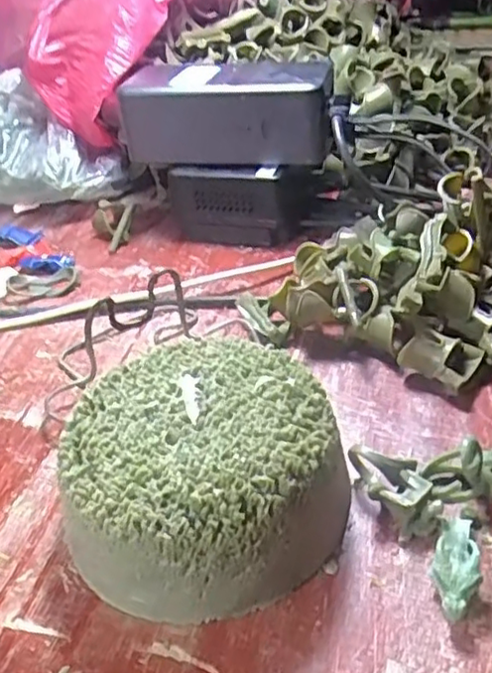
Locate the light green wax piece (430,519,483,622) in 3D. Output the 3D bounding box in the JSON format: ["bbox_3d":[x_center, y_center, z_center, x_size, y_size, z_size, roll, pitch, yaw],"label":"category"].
[{"bbox_3d":[0.072,0.079,0.222,0.015,0.014,0.041,12,40,22],"label":"light green wax piece"}]

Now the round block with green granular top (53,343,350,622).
[{"bbox_3d":[-0.015,0.049,0.247,0.098,0.047,0.096,-4,37,3],"label":"round block with green granular top"}]

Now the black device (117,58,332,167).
[{"bbox_3d":[-0.014,-0.139,0.405,0.133,0.053,0.039,4,38,13],"label":"black device"}]

